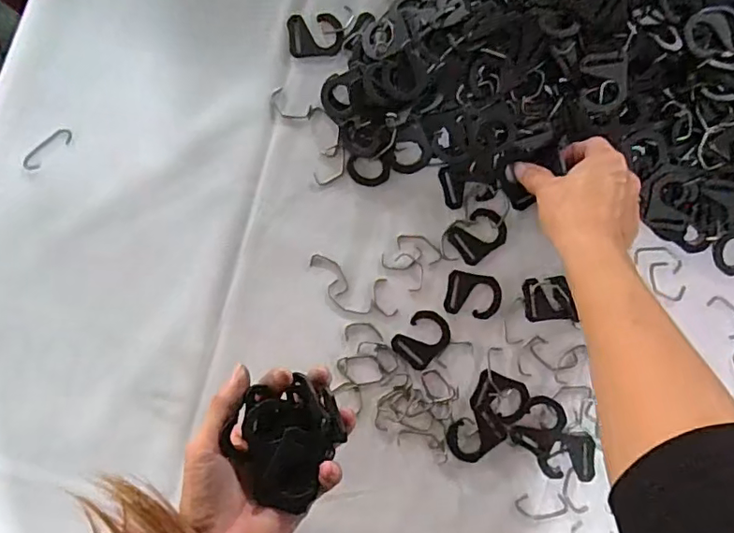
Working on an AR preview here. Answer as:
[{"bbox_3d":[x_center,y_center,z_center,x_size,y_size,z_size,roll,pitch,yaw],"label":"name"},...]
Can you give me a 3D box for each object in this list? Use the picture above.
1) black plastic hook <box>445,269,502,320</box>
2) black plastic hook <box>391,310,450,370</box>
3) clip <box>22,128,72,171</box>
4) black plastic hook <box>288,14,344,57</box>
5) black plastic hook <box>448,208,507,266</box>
[{"bbox_3d":[0.086,0.023,0.437,0.044,0.004,0.034,10,88,-2],"label":"black plastic hook"},{"bbox_3d":[0.044,0.057,0.433,0.035,0.004,0.044,41,88,-1],"label":"black plastic hook"},{"bbox_3d":[-0.252,-0.093,0.430,0.044,0.004,0.015,-40,90,-3],"label":"clip"},{"bbox_3d":[-0.041,-0.188,0.444,0.044,0.004,0.034,-2,89,-2],"label":"black plastic hook"},{"bbox_3d":[0.090,-0.025,0.438,0.043,0.004,0.034,-36,90,-3],"label":"black plastic hook"}]

